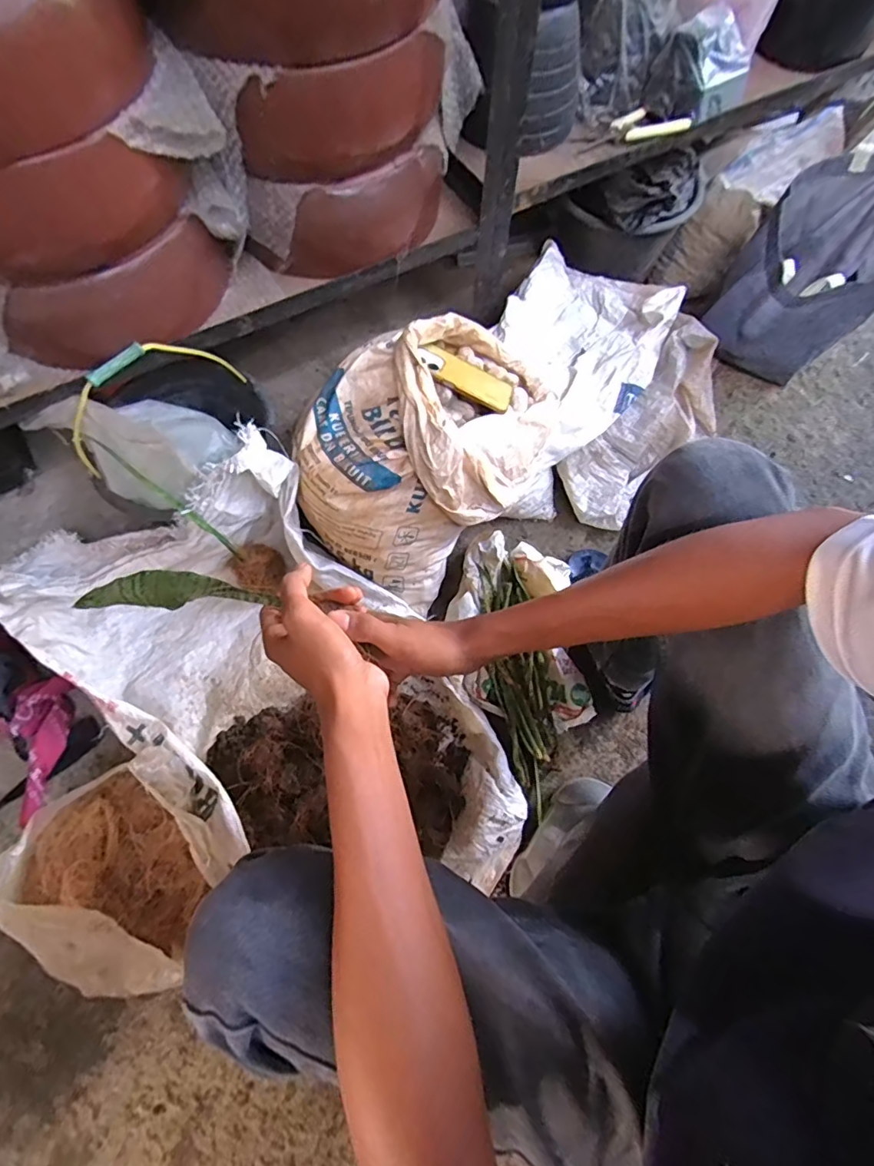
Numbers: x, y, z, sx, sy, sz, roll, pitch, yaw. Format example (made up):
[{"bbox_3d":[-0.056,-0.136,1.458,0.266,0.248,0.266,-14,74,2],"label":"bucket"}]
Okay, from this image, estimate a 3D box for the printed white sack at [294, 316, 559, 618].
[{"bbox_3d":[-0.008,-0.212,0.854,0.438,0.250,0.318,-37,73,-14],"label":"printed white sack"}]

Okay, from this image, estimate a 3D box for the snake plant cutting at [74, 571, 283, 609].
[{"bbox_3d":[-0.224,0.009,0.454,0.200,0.022,0.033,-1,59,20],"label":"snake plant cutting"}]

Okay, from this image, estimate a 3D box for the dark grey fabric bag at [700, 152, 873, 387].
[{"bbox_3d":[0.685,-0.554,0.977,0.245,0.283,0.258,34,72,12],"label":"dark grey fabric bag"}]

